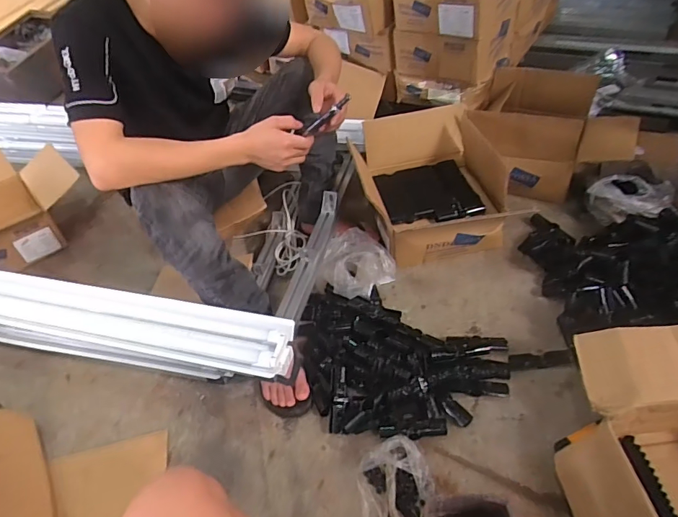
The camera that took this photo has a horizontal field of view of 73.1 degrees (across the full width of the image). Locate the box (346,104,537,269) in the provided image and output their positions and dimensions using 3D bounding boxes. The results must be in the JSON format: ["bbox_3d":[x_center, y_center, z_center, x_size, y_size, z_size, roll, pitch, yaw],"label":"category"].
[{"bbox_3d":[0.235,-0.214,1.252,0.355,0.215,0.404,-10,44,-3],"label":"box"}]

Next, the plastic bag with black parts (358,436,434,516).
[{"bbox_3d":[0.099,0.412,0.774,0.126,0.065,0.203,-4,44,3],"label":"plastic bag with black parts"}]

